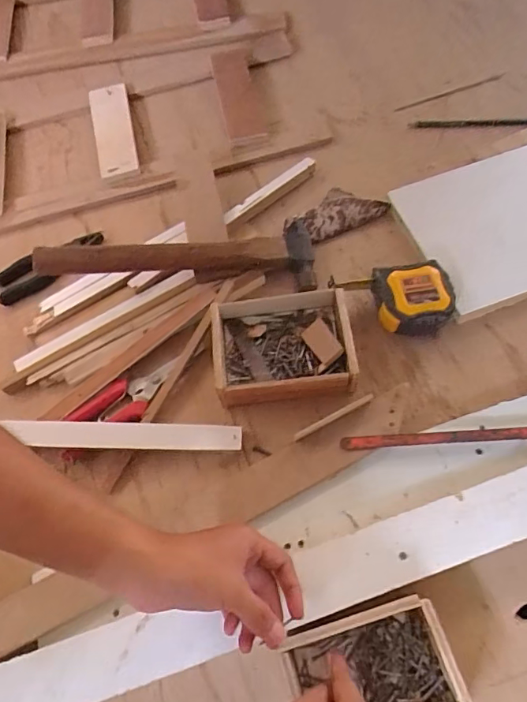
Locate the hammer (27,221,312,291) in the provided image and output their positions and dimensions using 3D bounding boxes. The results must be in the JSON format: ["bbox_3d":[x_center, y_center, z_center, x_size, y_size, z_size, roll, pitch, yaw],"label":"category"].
[{"bbox_3d":[-0.092,-0.104,0.570,0.314,0.040,0.096,-4,62,-15],"label":"hammer"}]

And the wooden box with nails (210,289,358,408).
[{"bbox_3d":[0.020,-0.004,0.535,0.148,0.043,0.116,-4,63,2],"label":"wooden box with nails"}]

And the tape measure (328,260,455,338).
[{"bbox_3d":[0.144,-0.054,0.550,0.129,0.045,0.081,-6,63,1],"label":"tape measure"}]

